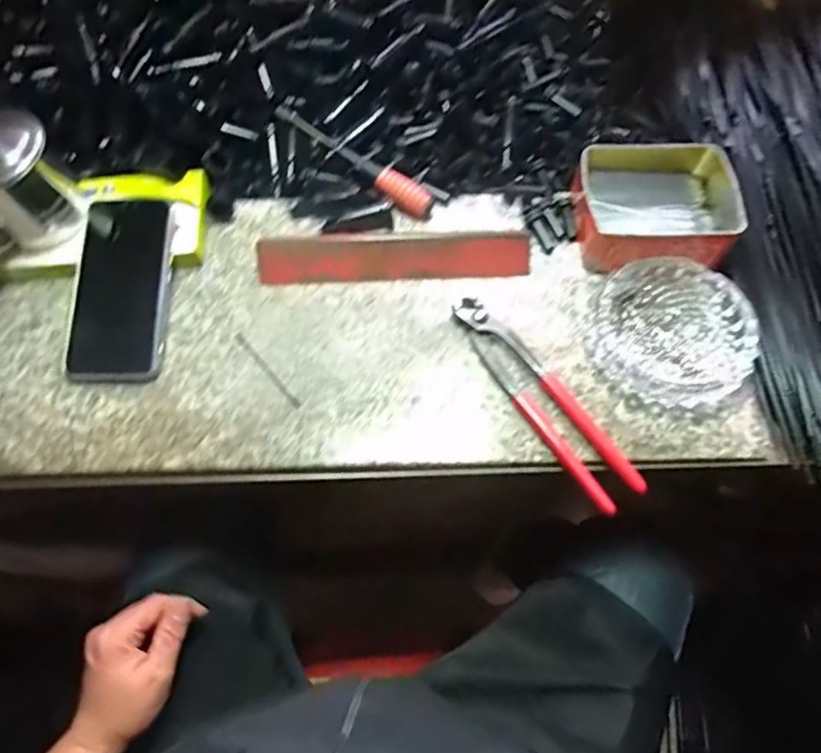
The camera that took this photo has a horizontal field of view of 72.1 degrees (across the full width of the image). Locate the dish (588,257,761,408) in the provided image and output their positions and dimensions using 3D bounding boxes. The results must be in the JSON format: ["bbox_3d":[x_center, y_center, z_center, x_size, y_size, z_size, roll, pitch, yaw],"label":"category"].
[{"bbox_3d":[0.205,-0.036,0.441,0.117,0.029,0.119,0,65,0],"label":"dish"}]

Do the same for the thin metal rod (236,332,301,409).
[{"bbox_3d":[-0.115,-0.006,0.452,0.005,0.004,0.085,-38,70,-16],"label":"thin metal rod"}]

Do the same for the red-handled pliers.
[{"bbox_3d":[0.102,0.014,0.430,0.041,0.015,0.189,-29,68,-13],"label":"red-handled pliers"}]

